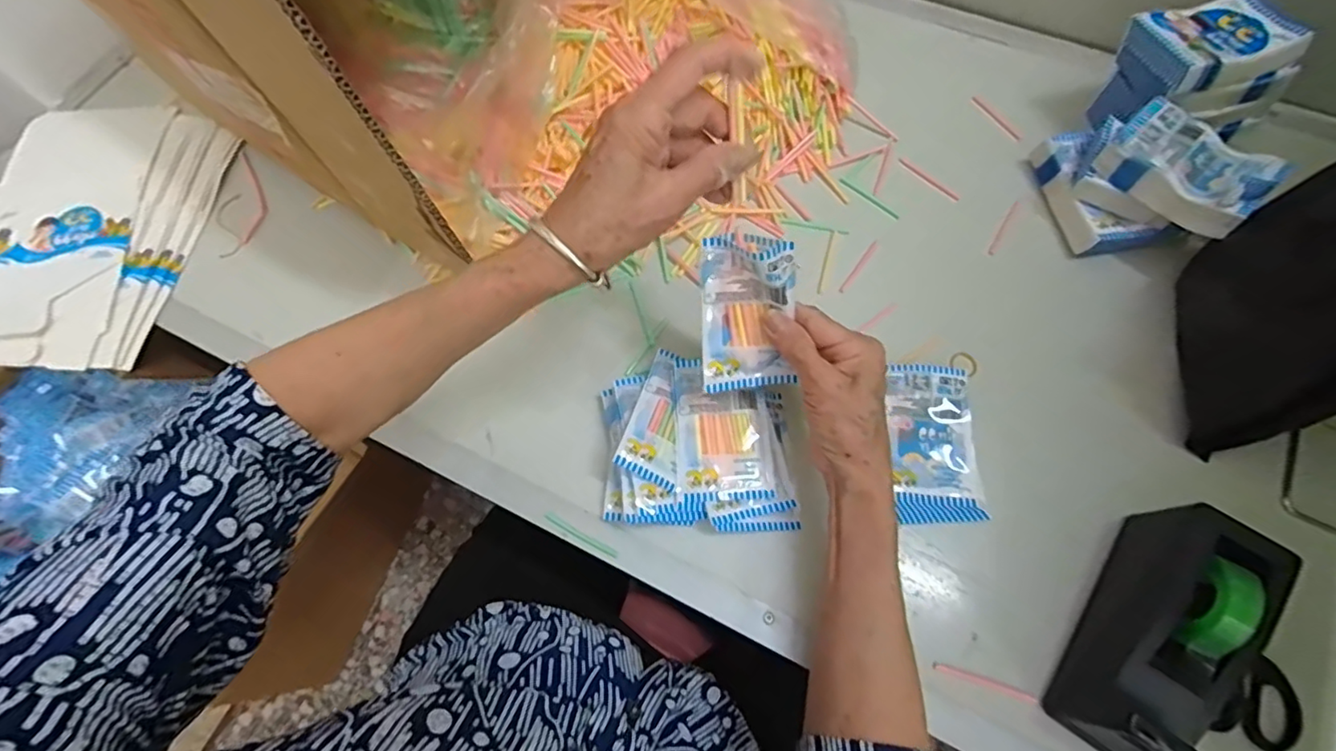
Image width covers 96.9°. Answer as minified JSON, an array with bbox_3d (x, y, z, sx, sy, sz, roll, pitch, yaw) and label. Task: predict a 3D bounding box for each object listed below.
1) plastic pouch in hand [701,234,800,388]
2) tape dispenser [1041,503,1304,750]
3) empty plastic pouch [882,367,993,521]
[{"bbox_3d":[0.052,-0.036,0.380,0.056,0.102,0.024,1,30,1],"label":"plastic pouch in hand"},{"bbox_3d":[0.303,0.156,0.352,0.058,0.081,0.154,32,74,11],"label":"tape dispenser"},{"bbox_3d":[0.193,0.048,0.432,0.065,0.008,0.115,1,71,1],"label":"empty plastic pouch"}]

